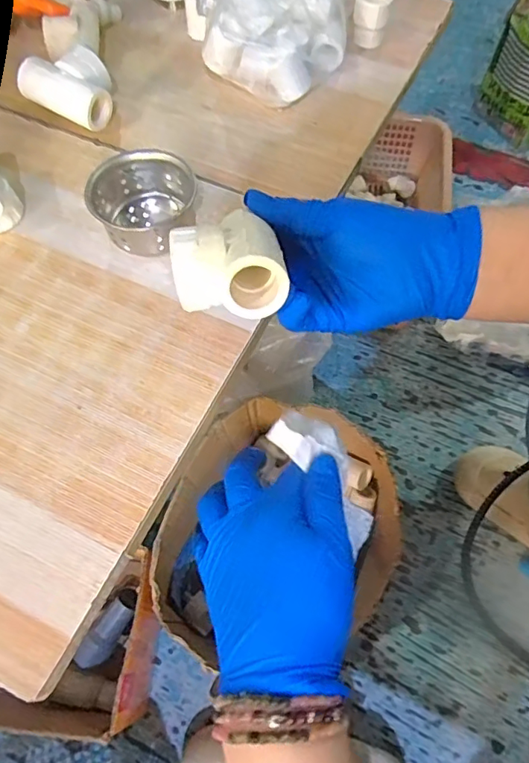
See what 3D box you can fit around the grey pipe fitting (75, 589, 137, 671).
[{"bbox_3d":[-0.193,0.308,0.642,0.034,0.033,0.098,27,68,14],"label":"grey pipe fitting"}]

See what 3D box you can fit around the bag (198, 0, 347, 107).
[{"bbox_3d":[0.007,-0.325,0.445,0.128,0.071,0.156,4,64,4],"label":"bag"}]

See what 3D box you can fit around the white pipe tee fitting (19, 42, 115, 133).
[{"bbox_3d":[-0.160,-0.245,0.424,0.072,0.036,0.044,22,66,12],"label":"white pipe tee fitting"}]

